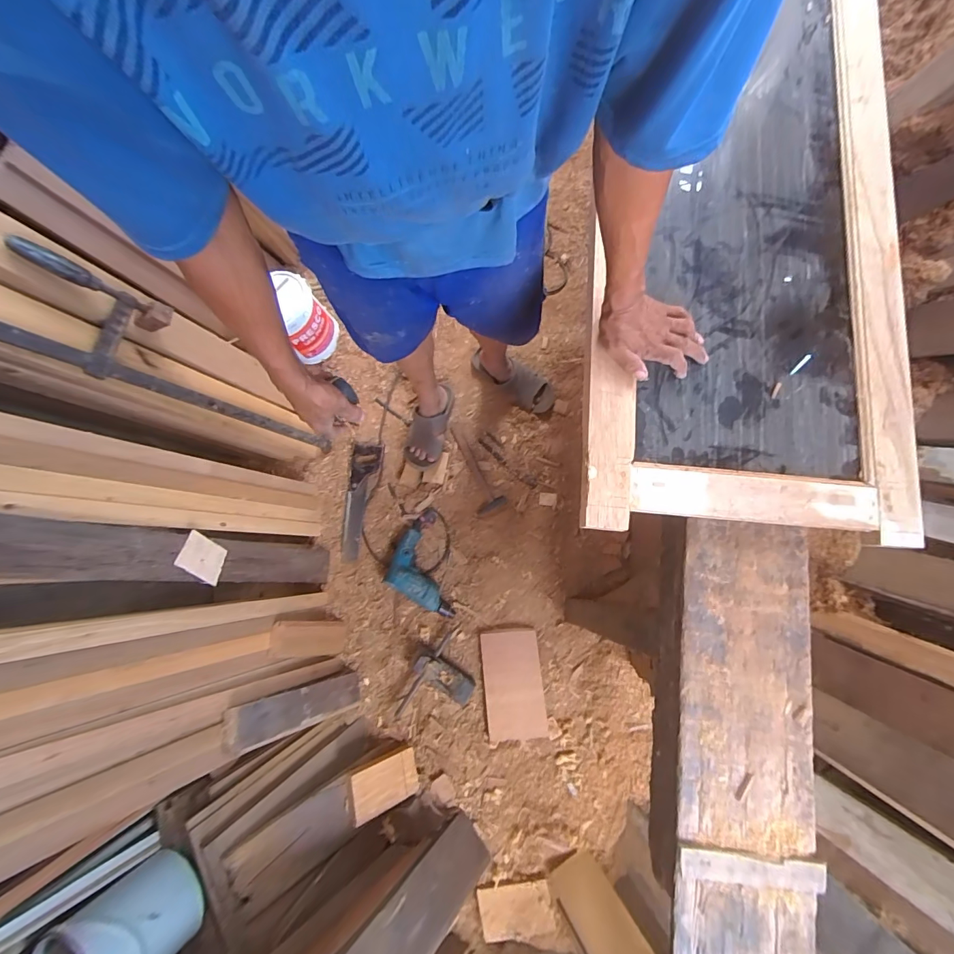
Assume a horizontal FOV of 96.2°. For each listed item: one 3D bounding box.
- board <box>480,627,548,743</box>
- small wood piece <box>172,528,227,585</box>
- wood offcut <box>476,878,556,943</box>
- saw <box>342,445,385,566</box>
[{"bbox_3d":[0.094,0.544,1.136,0.151,0.024,0.263,-6,66,1],"label":"board"},{"bbox_3d":[-0.547,0.162,0.858,0.008,0.107,0.075,-5,53,18],"label":"small wood piece"},{"bbox_3d":[0.090,1.008,0.993,0.165,0.013,0.107,-7,79,-1],"label":"wood offcut"},{"bbox_3d":[-0.341,0.072,1.248,0.089,0.021,0.344,4,79,1],"label":"saw"}]

